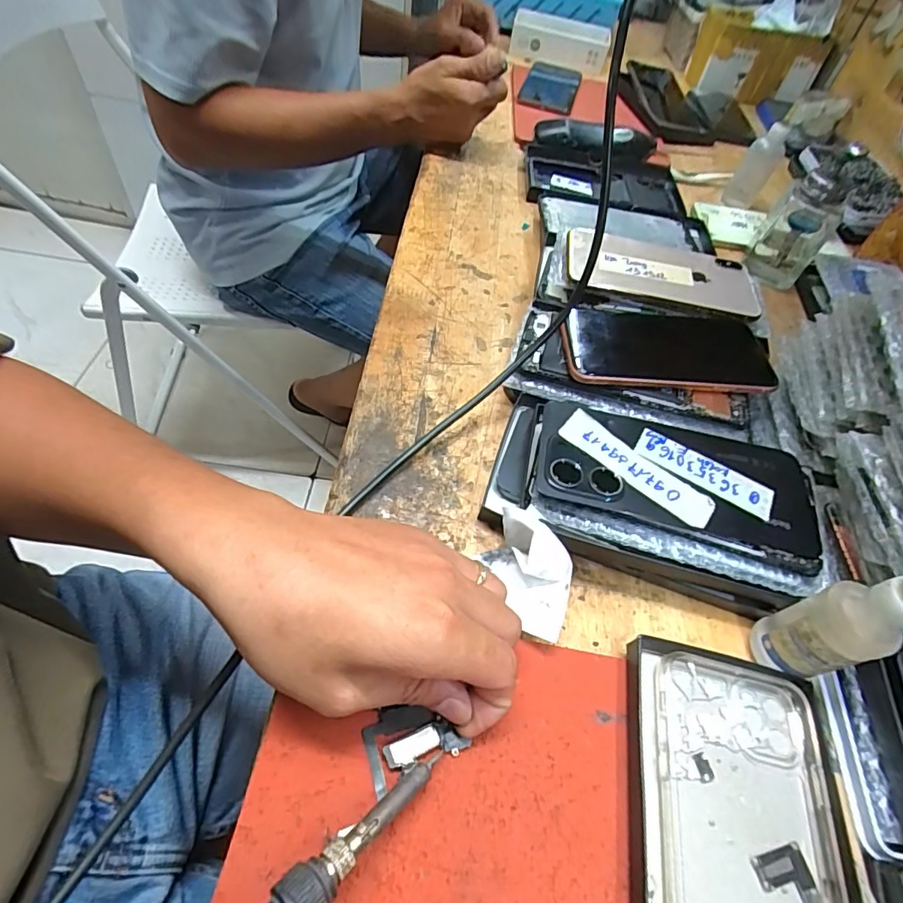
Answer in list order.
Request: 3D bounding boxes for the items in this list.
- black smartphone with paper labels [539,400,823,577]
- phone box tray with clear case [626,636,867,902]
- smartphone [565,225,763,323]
[{"bbox_3d":[0.131,0.013,0.295,0.159,0.010,0.075,13,55,5],"label":"black smartphone with paper labels"},{"bbox_3d":[0.126,0.183,0.218,0.099,0.015,0.177,13,54,0],"label":"phone box tray with clear case"},{"bbox_3d":[0.171,-0.143,0.415,0.149,0.016,0.072,11,61,0],"label":"smartphone"}]

